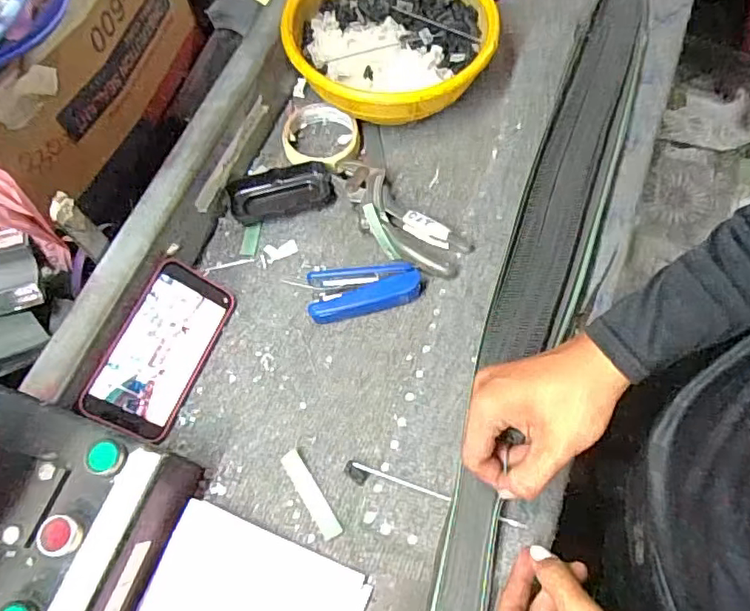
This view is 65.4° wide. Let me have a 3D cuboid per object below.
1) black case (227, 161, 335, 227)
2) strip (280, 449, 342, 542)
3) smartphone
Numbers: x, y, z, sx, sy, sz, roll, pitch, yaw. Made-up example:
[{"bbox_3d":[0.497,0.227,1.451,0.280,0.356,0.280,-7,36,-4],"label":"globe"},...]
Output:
[{"bbox_3d":[-0.102,-0.123,0.635,0.109,0.022,0.050,-12,66,-2],"label":"black case"},{"bbox_3d":[-0.056,0.164,0.510,0.017,0.004,0.083,-32,68,-11],"label":"strip"},{"bbox_3d":[-0.201,0.039,0.554,0.083,0.009,0.165,34,65,-26],"label":"smartphone"}]

